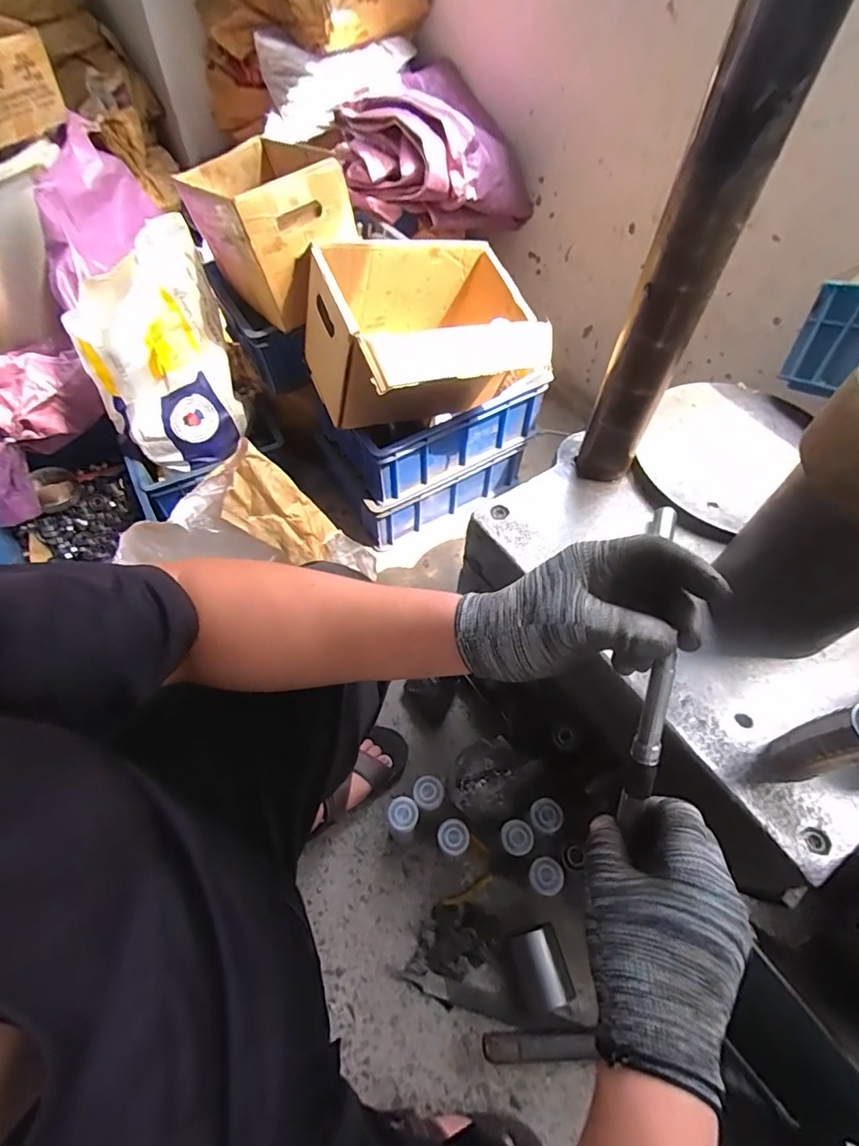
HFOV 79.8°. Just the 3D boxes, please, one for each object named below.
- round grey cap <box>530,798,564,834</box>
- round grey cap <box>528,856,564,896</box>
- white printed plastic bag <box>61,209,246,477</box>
[{"bbox_3d":[0.167,0.345,0.732,0.041,0.018,0.043,1,58,-1],"label":"round grey cap"},{"bbox_3d":[0.158,0.410,0.694,0.044,0.016,0.045,-7,58,-6],"label":"round grey cap"},{"bbox_3d":[-0.460,-0.377,0.937,0.137,0.335,0.262,33,63,18],"label":"white printed plastic bag"}]

